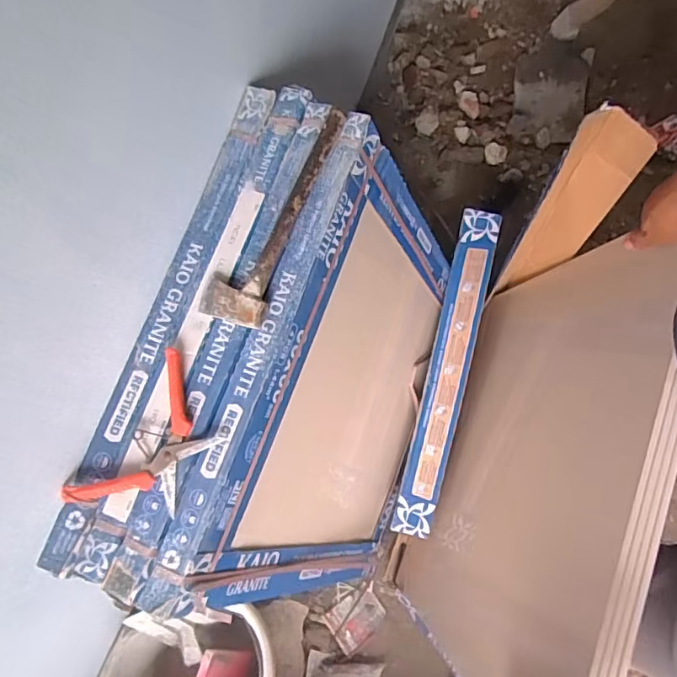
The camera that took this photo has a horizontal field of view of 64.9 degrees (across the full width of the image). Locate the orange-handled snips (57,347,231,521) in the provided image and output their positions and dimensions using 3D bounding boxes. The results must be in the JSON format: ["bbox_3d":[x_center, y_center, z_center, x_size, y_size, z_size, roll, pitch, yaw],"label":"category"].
[{"bbox_3d":[-0.195,0.117,0.573,0.106,0.015,0.184,33,83,10],"label":"orange-handled snips"}]

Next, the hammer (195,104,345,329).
[{"bbox_3d":[-0.077,-0.146,0.612,0.075,0.029,0.268,19,81,9],"label":"hammer"}]

